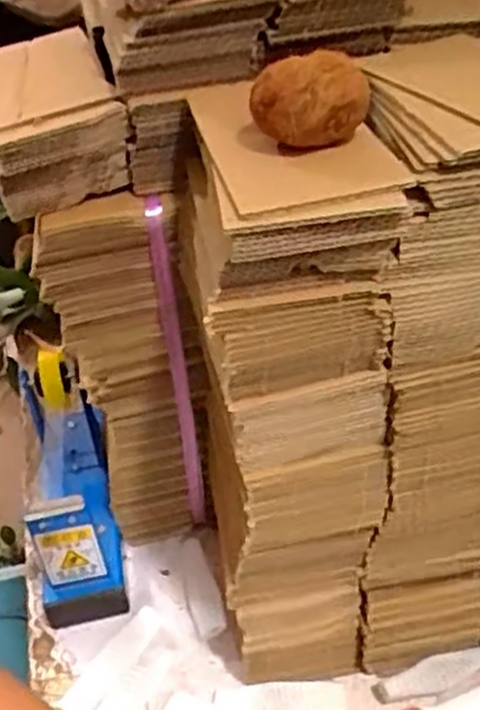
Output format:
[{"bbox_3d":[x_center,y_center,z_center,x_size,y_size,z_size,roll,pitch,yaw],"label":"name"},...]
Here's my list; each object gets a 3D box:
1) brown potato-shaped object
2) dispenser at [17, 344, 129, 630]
[{"bbox_3d":[0.031,-0.110,0.342,0.050,0.039,0.032,-3,38,6],"label":"brown potato-shaped object"},{"bbox_3d":[-0.142,0.094,0.605,0.065,0.127,0.194,-14,39,-8],"label":"dispenser"}]

